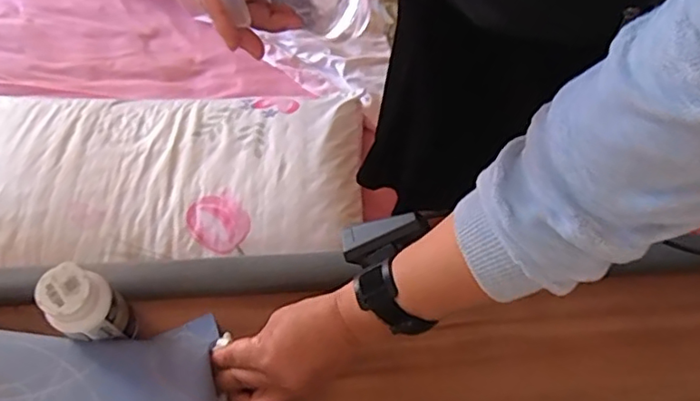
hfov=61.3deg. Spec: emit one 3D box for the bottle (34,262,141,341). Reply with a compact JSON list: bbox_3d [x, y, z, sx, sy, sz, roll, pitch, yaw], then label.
[{"bbox_3d":[-0.210,0.088,0.479,0.044,0.105,0.050,28,65,13],"label":"bottle"}]

